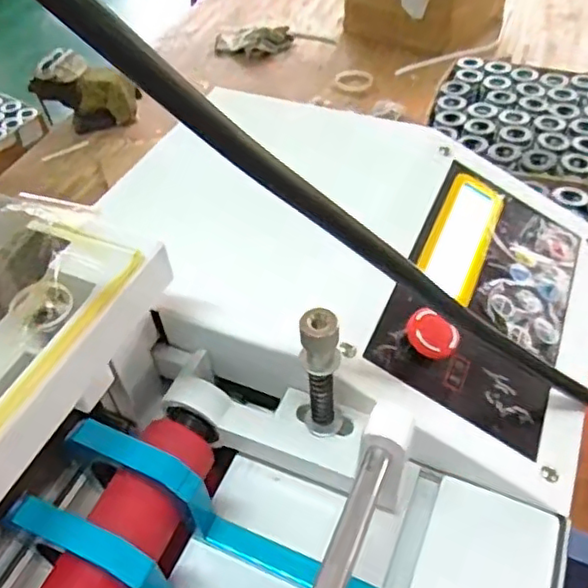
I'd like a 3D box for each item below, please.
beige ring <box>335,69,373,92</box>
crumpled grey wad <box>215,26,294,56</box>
[{"bbox_3d":[0.139,-0.502,1.420,0.085,0.014,0.073,28,54,26],"label":"beige ring"},{"bbox_3d":[-0.101,-0.648,1.549,0.197,0.046,0.117,-11,47,-7],"label":"crumpled grey wad"}]

